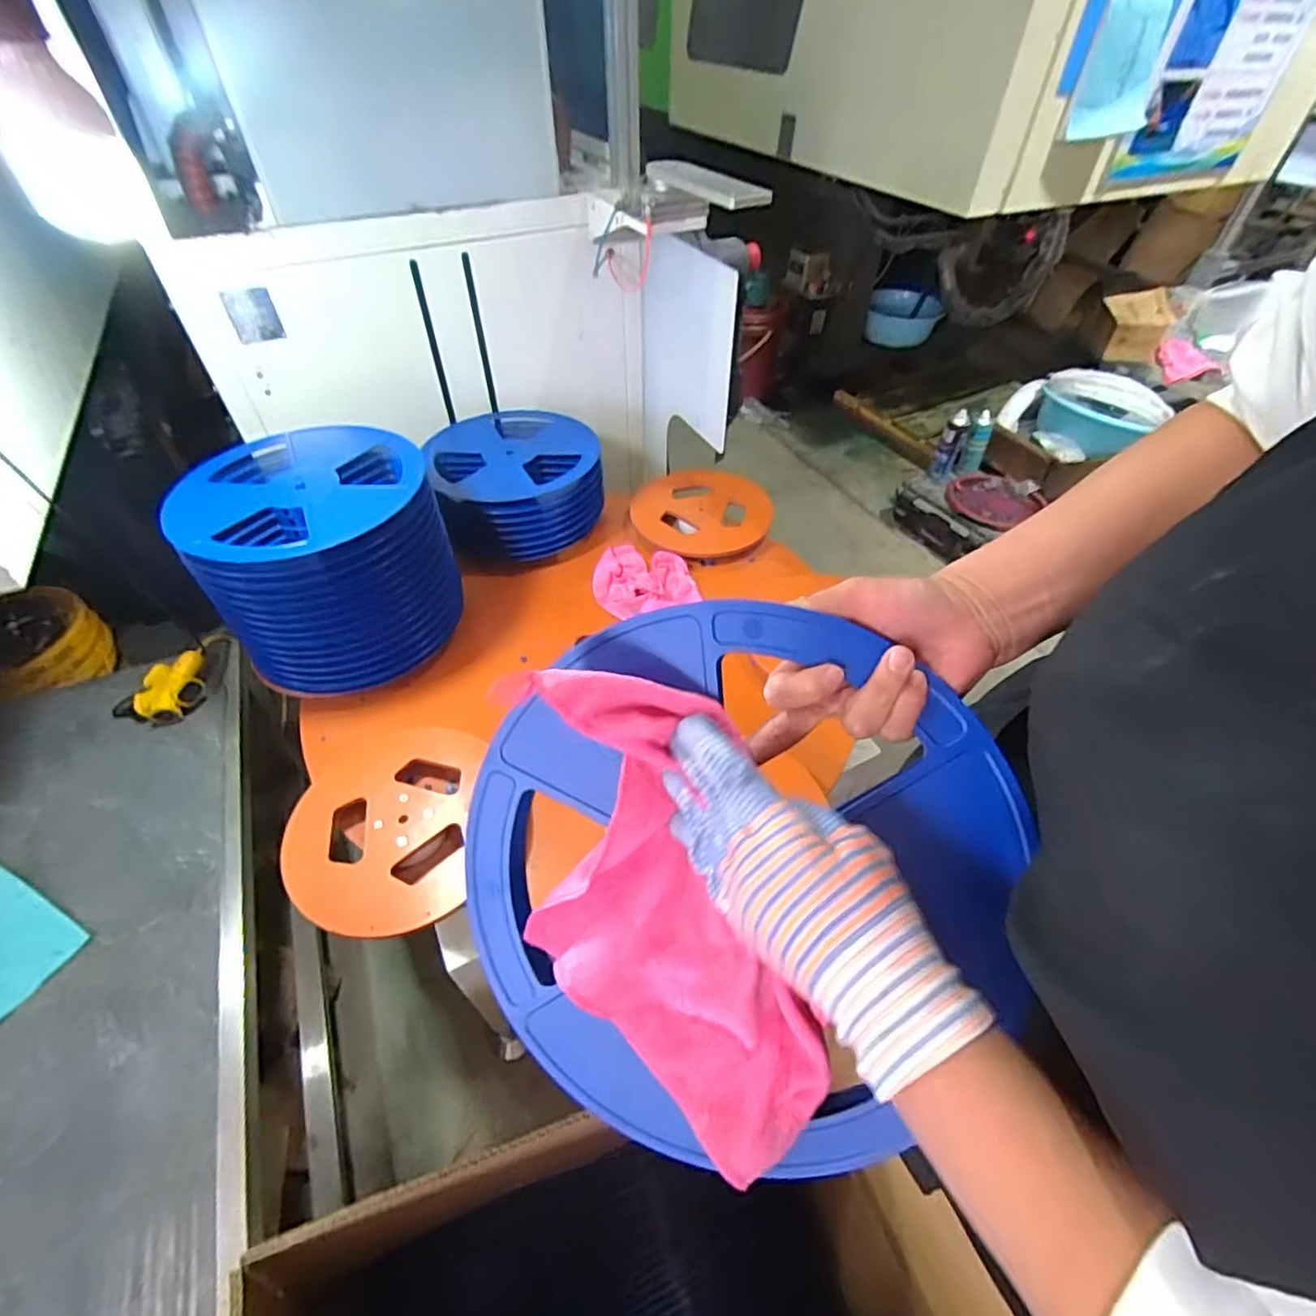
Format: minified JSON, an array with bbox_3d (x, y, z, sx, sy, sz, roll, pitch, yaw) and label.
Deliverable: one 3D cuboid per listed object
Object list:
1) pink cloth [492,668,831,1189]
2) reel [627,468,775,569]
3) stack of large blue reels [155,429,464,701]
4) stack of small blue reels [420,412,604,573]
[{"bbox_3d":[-0.005,0.137,0.358,0.124,0.292,0.081,-21,6,-19],"label":"pink cloth"},{"bbox_3d":[0.086,-0.283,1.202,0.260,0.034,0.266,1,47,0],"label":"reel"},{"bbox_3d":[-0.462,-0.141,0.899,0.313,0.244,0.288,-26,53,-23],"label":"stack of large blue reels"},{"bbox_3d":[-0.261,-0.333,1.160,0.295,0.126,0.313,-17,50,-15],"label":"stack of small blue reels"}]

